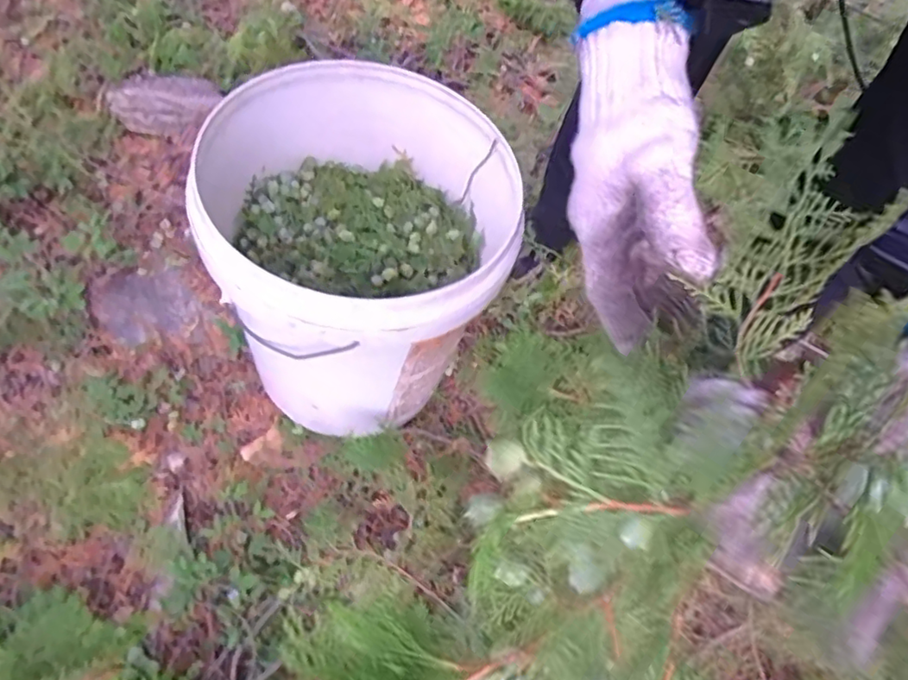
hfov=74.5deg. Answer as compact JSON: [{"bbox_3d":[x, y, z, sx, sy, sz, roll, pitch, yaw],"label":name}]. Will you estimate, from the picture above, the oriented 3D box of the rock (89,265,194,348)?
[{"bbox_3d":[-0.433,-0.052,0.832,0.125,0.032,0.114,0,71,-1],"label":"rock"}]

